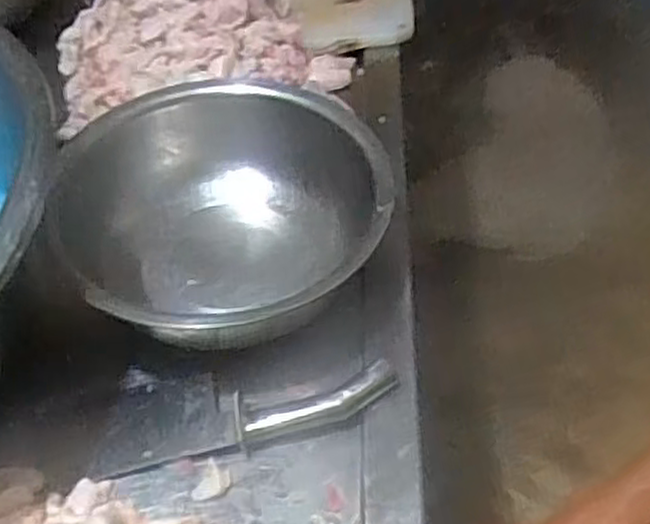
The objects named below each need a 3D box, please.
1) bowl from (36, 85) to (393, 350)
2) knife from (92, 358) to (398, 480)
[{"bbox_3d":[-0.095,-0.034,0.796,0.337,0.135,0.336,-2,47,2],"label":"bowl"},{"bbox_3d":[-0.073,0.128,0.696,0.267,0.036,0.091,-11,47,-7],"label":"knife"}]

